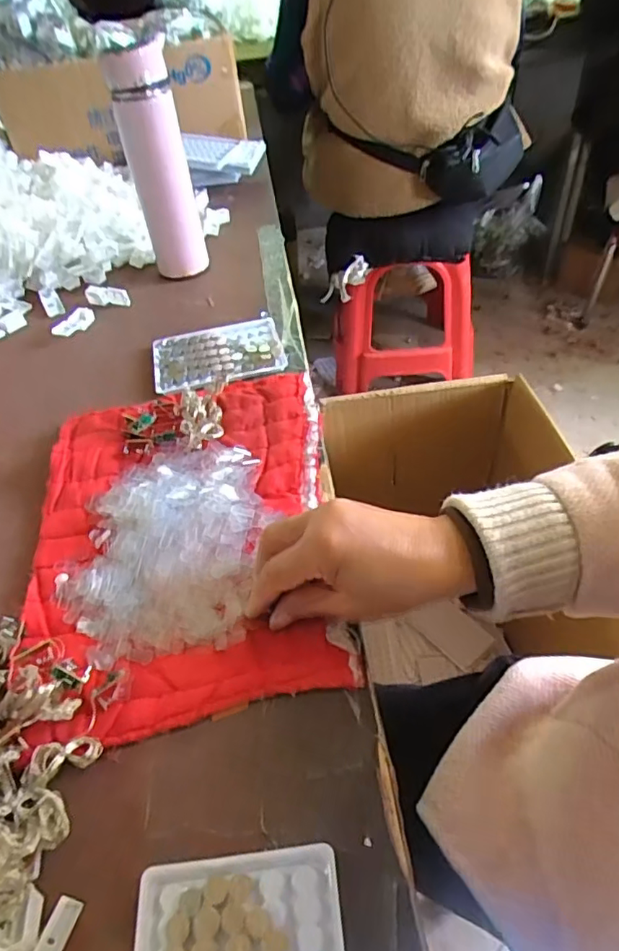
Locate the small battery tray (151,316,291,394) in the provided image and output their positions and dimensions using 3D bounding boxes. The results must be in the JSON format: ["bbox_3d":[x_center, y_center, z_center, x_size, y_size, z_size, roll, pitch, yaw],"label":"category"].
[{"bbox_3d":[-0.095,-0.128,0.581,0.129,0.005,0.102,-12,47,-6],"label":"small battery tray"}]

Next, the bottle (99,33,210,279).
[{"bbox_3d":[-0.168,-0.343,0.645,0.068,0.227,0.055,-14,47,-8],"label":"bottle"}]

